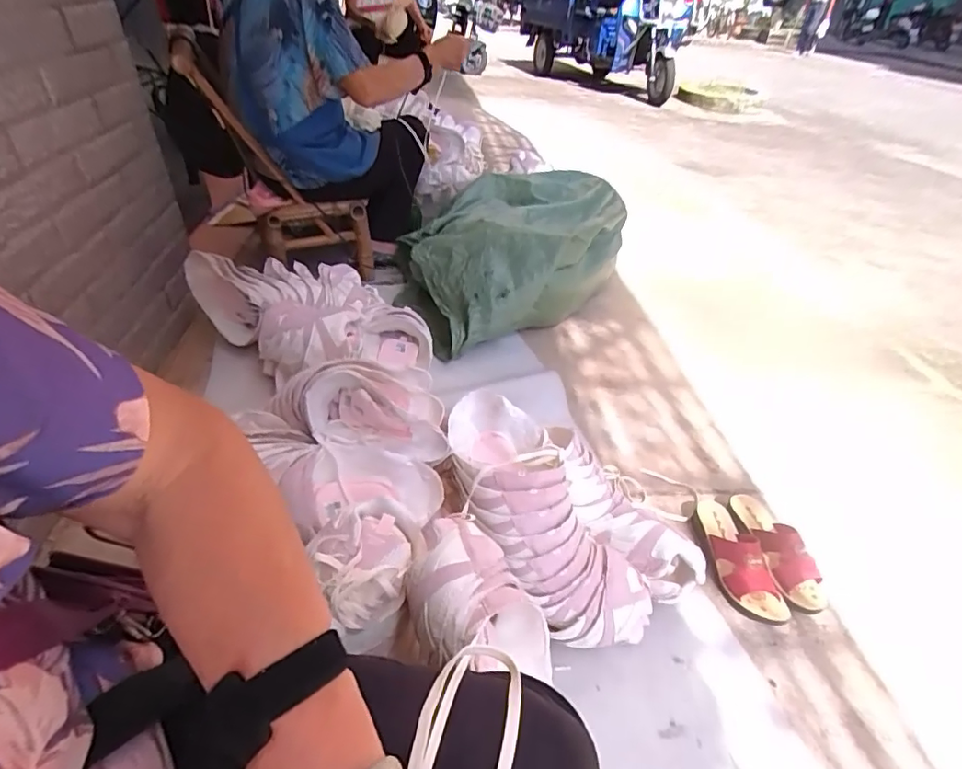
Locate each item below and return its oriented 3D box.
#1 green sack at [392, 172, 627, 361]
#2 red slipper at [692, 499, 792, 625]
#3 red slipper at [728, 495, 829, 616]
[{"bbox_3d":[0.120,-0.350,1.439,0.653,0.309,0.455,-19,44,-26],"label":"green sack"},{"bbox_3d":[0.444,0.288,0.893,0.091,0.076,0.227,1,39,-4],"label":"red slipper"},{"bbox_3d":[0.526,0.285,0.916,0.088,0.067,0.218,-2,39,-7],"label":"red slipper"}]

